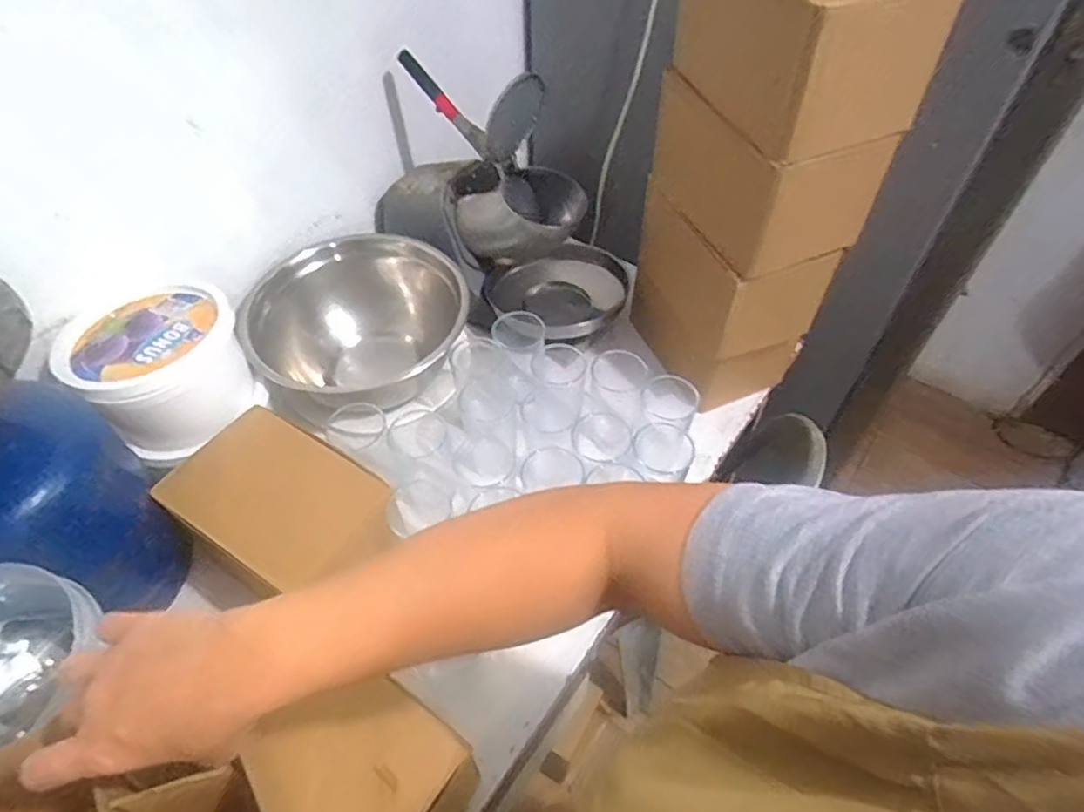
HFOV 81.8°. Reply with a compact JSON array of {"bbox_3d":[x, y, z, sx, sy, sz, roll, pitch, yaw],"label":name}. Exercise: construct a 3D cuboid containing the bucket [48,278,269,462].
[{"bbox_3d":[-0.418,-0.049,0.691,0.163,0.104,0.168,28,56,21],"label":"bucket"}]

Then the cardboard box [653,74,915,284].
[{"bbox_3d":[0.227,-0.254,0.661,0.136,0.128,0.208,-20,53,-15],"label":"cardboard box"}]

